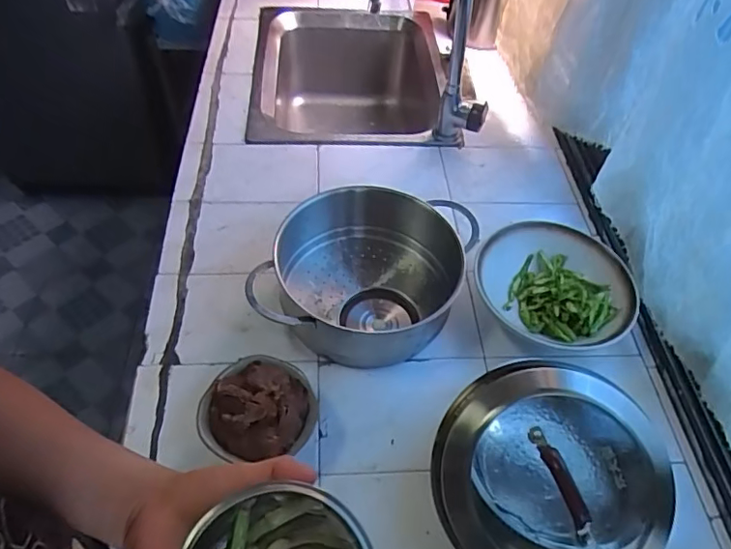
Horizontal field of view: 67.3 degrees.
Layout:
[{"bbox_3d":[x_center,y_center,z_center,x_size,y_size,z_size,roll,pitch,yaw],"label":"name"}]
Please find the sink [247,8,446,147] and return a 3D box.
[{"bbox_3d":[-0.041,-0.370,1.202,0.391,0.232,0.502,6,51,-1],"label":"sink"}]

